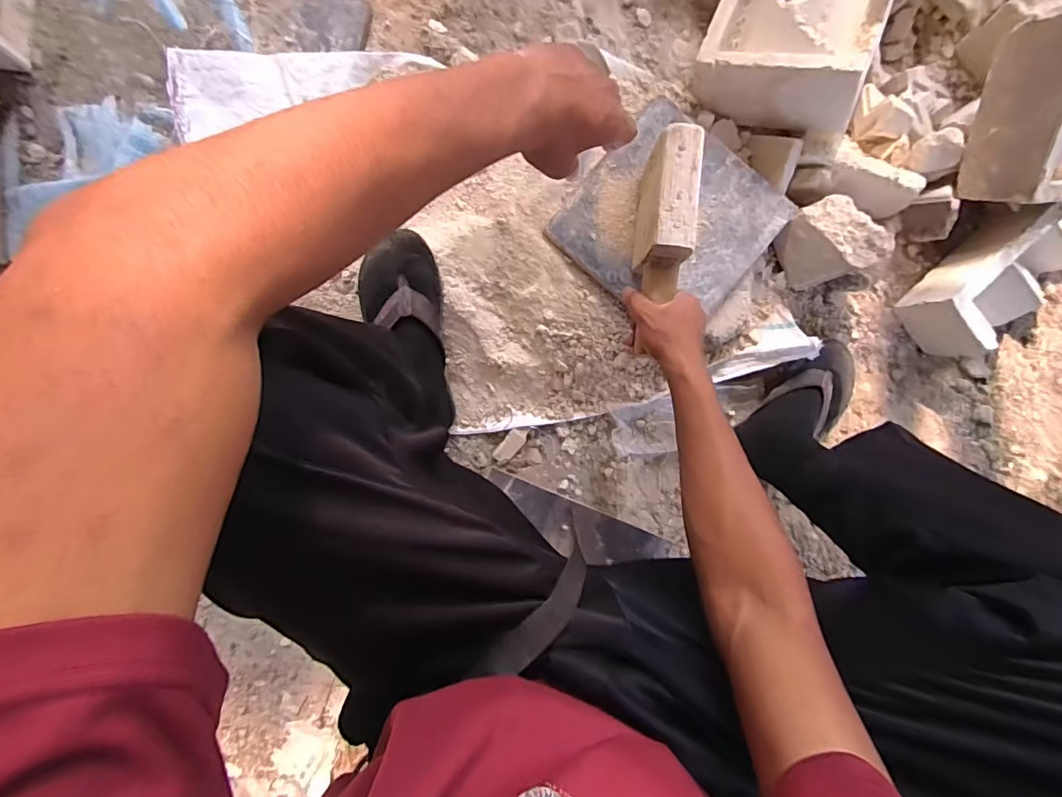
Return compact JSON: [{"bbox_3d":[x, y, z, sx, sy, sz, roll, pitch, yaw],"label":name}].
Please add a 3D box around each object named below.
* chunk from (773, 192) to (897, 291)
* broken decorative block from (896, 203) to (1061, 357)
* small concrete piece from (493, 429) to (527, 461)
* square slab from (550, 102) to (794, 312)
[{"bbox_3d":[0.410,-0.219,0.681,0.103,0.074,0.102,-25,94,-2],"label":"chunk"},{"bbox_3d":[0.678,-0.164,0.707,0.223,0.090,0.131,-43,94,0],"label":"broken decorative block"},{"bbox_3d":[-0.030,0.068,0.718,0.026,0.011,0.057,37,91,-4],"label":"small concrete piece"},{"bbox_3d":[0.188,-0.236,0.660,0.244,0.020,0.241,40,90,-4],"label":"square slab"}]

